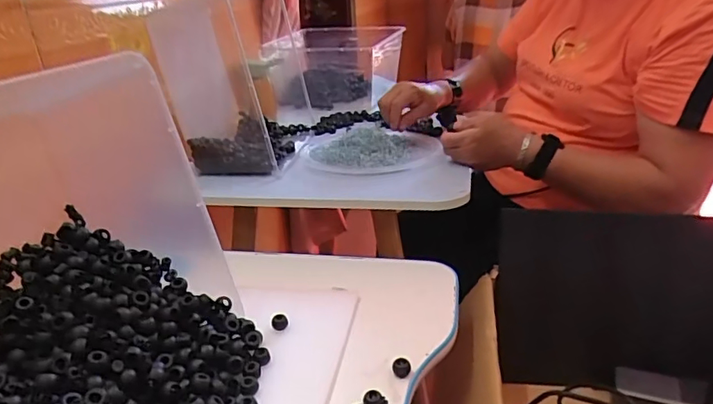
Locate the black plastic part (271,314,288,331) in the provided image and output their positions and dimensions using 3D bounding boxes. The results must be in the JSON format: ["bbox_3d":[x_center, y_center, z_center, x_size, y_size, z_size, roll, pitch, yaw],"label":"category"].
[{"bbox_3d":[-0.083,0.129,0.543,0.017,0.009,0.018,2,25,-1],"label":"black plastic part"}]

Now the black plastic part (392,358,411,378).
[{"bbox_3d":[0.043,0.159,0.485,0.017,0.014,0.018,6,25,6],"label":"black plastic part"}]

